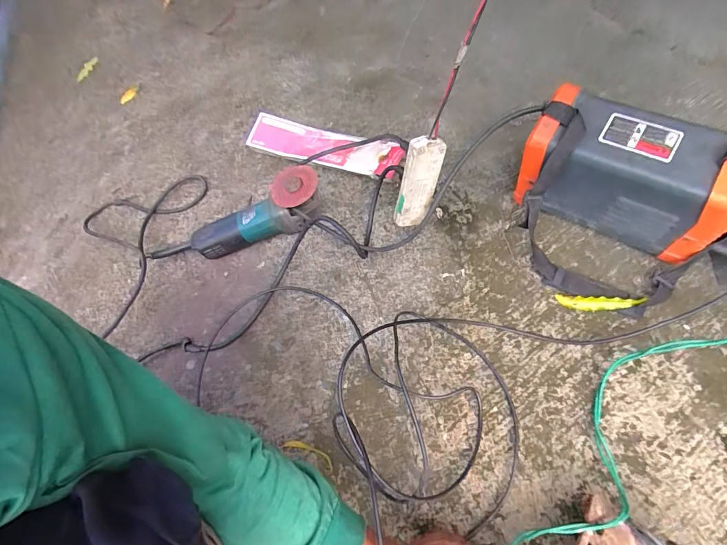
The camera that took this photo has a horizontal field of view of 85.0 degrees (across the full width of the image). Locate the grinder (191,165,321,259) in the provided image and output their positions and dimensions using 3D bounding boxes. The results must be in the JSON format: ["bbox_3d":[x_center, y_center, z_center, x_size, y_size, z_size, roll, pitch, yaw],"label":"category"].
[{"bbox_3d":[-0.187,-0.102,0.718,0.265,0.076,0.089,-23,59,17],"label":"grinder"}]

